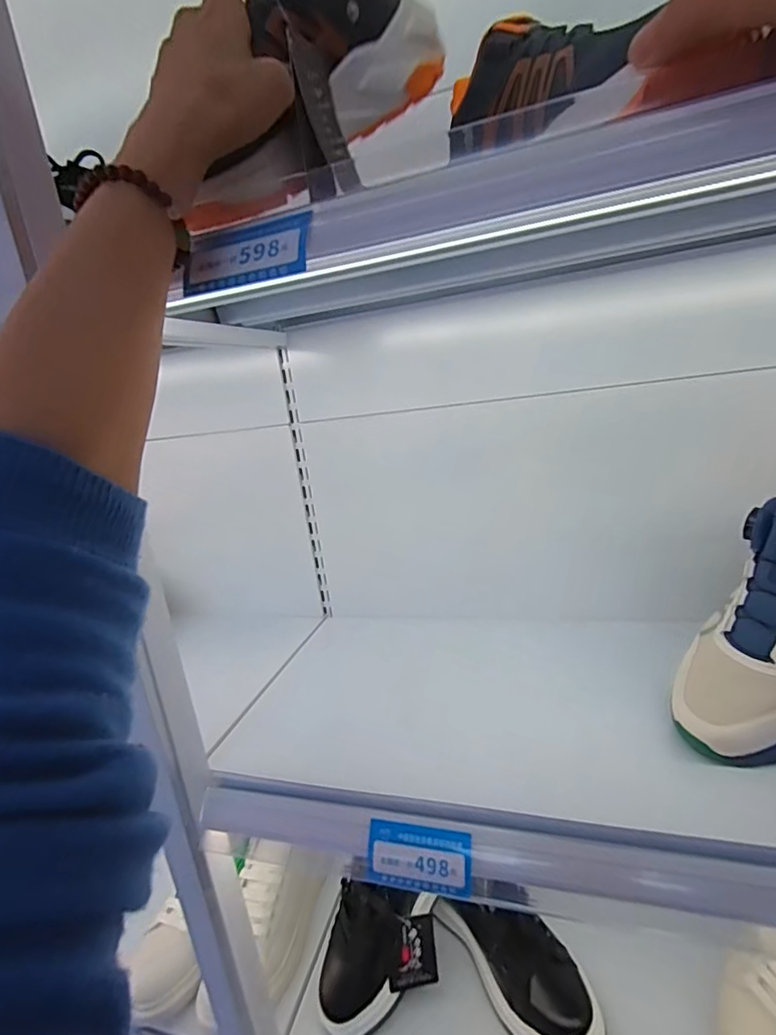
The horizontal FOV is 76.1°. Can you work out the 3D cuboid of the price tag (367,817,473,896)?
[{"bbox_3d":[0.022,0.242,0.352,0.073,0.039,0.005,-2,-22,17],"label":"price tag"}]

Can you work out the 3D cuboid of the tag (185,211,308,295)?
[{"bbox_3d":[-0.075,-0.140,0.262,0.072,0.035,0.005,-2,-11,17],"label":"tag"}]

